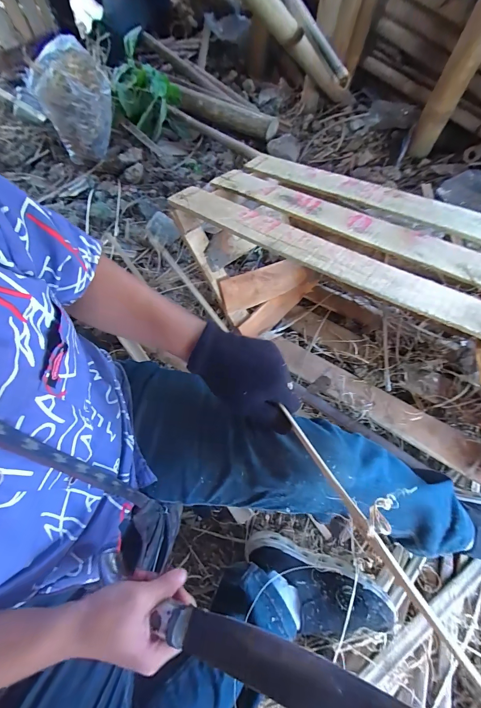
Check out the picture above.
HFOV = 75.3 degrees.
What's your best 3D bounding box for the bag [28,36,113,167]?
[{"bbox_3d":[-0.581,-0.880,1.124,0.225,0.279,0.195,-40,71,-17],"label":"bag"}]

